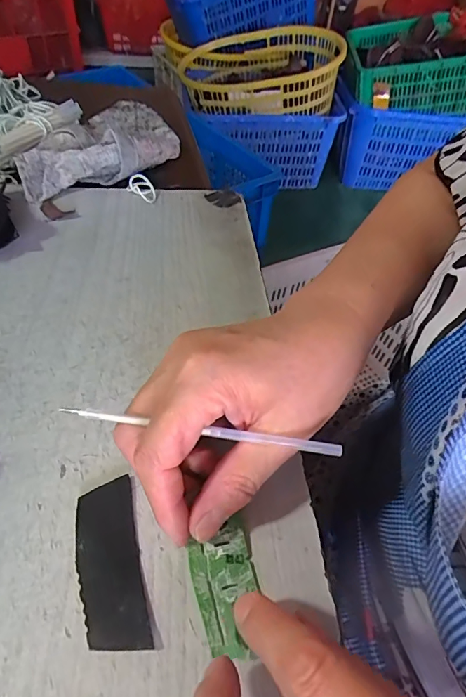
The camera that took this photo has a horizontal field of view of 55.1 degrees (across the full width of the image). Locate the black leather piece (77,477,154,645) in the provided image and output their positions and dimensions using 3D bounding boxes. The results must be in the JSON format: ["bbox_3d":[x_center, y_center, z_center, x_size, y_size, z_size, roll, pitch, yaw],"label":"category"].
[{"bbox_3d":[-0.056,0.095,0.201,0.027,0.004,0.072,-9,50,-14],"label":"black leather piece"}]

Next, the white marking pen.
[{"bbox_3d":[-0.016,0.036,0.198,0.126,0.005,0.004,7,48,6],"label":"white marking pen"}]

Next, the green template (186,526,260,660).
[{"bbox_3d":[-0.002,0.105,0.193,0.027,0.005,0.047,-10,50,-15],"label":"green template"}]

